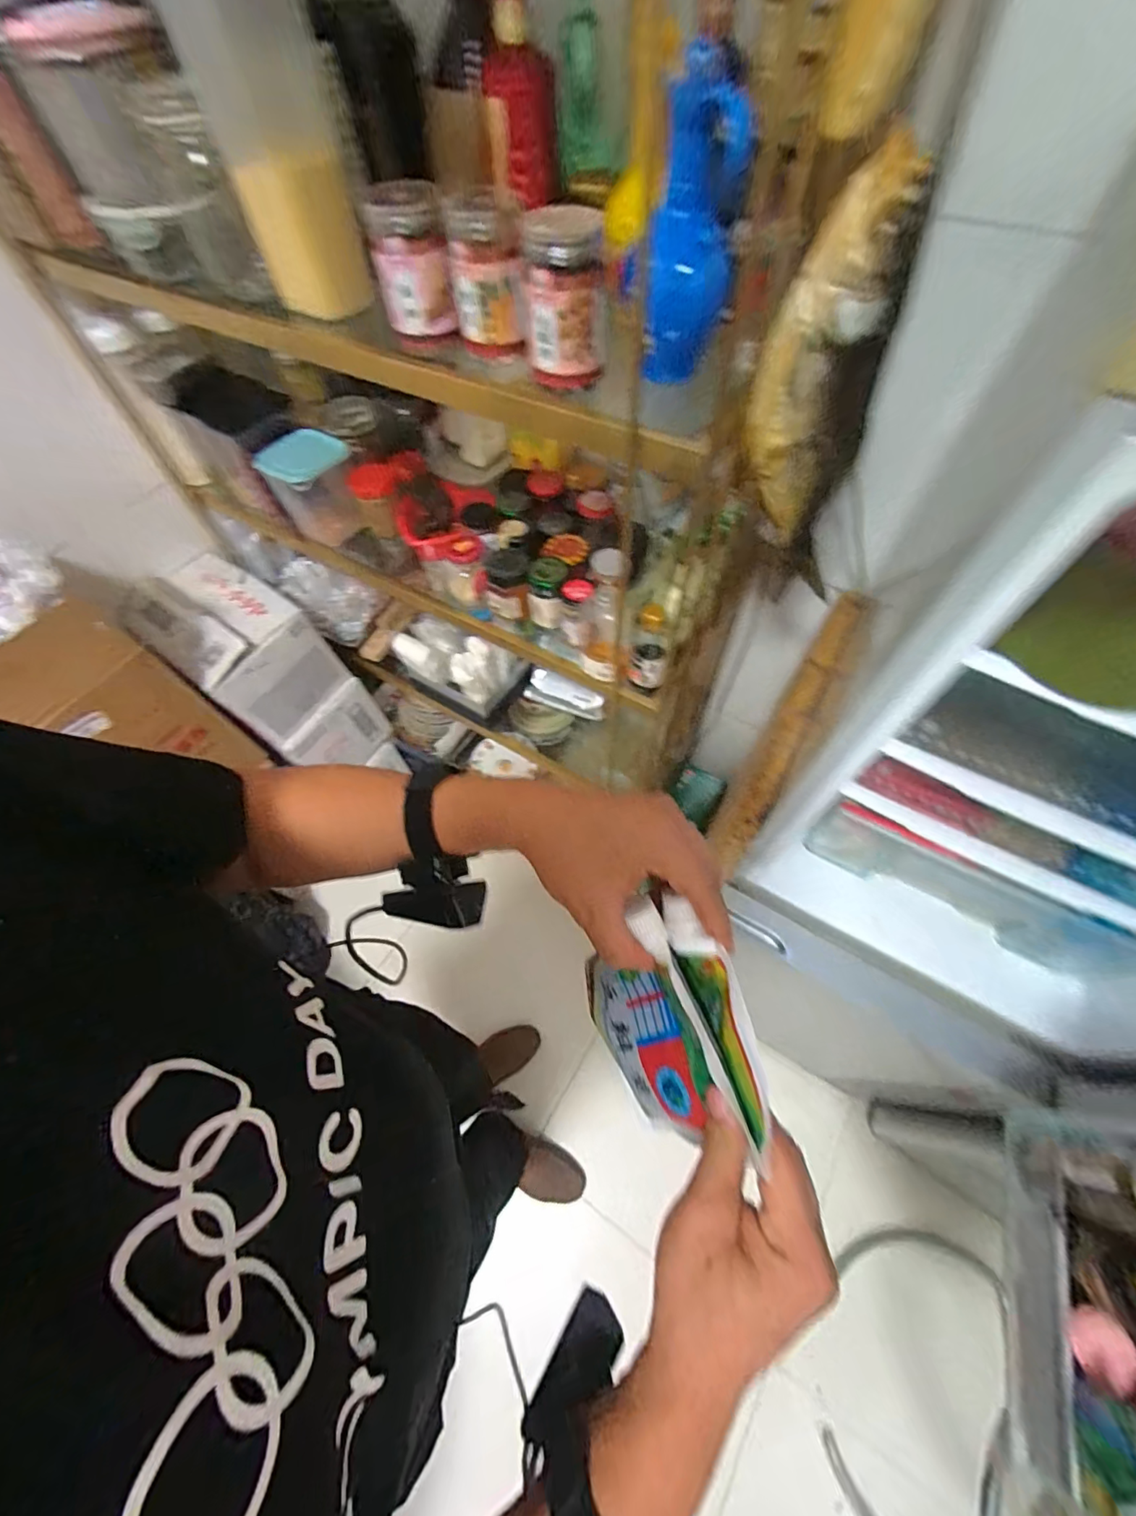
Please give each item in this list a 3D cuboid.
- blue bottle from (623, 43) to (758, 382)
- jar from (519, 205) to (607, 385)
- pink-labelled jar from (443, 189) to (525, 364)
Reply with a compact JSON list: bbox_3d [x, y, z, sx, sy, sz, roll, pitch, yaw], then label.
[{"bbox_3d":[0.098,-0.437,0.441,0.080,0.197,0.055,21,63,14],"label":"blue bottle"},{"bbox_3d":[-0.001,-0.408,0.460,0.074,0.105,0.062,-5,60,-1],"label":"jar"},{"bbox_3d":[-0.076,-0.442,0.486,0.058,0.110,0.074,-14,60,-6],"label":"pink-labelled jar"}]

